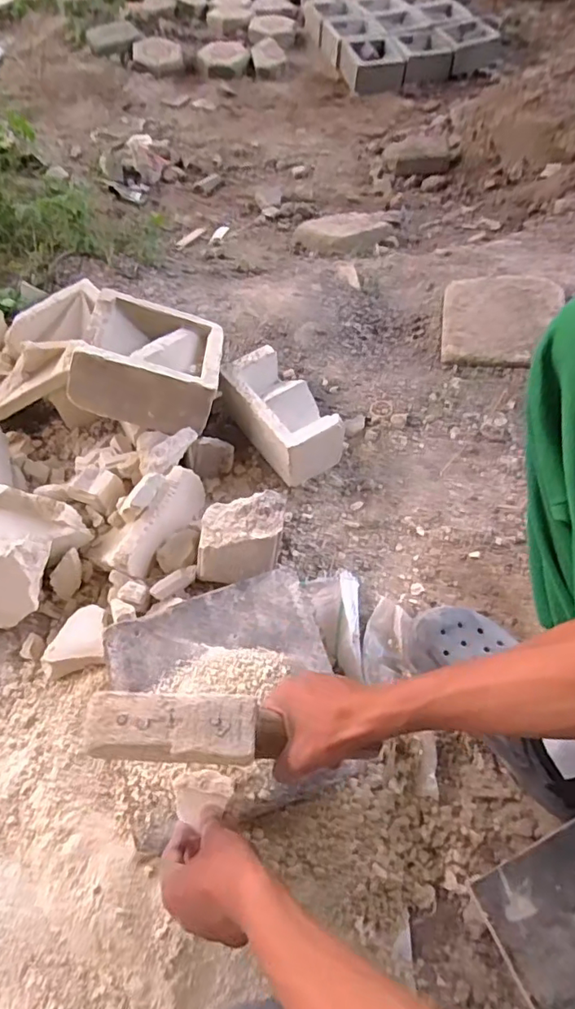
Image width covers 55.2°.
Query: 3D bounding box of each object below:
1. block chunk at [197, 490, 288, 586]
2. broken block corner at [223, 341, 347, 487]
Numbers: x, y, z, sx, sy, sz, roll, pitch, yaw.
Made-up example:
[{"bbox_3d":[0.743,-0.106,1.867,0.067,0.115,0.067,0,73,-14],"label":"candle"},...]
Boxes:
[{"bbox_3d":[-0.060,0.047,0.736,0.124,0.068,0.099,-6,55,1],"label":"block chunk"},{"bbox_3d":[-0.012,-0.144,0.865,0.104,0.091,0.193,-33,59,-17],"label":"broken block corner"}]

